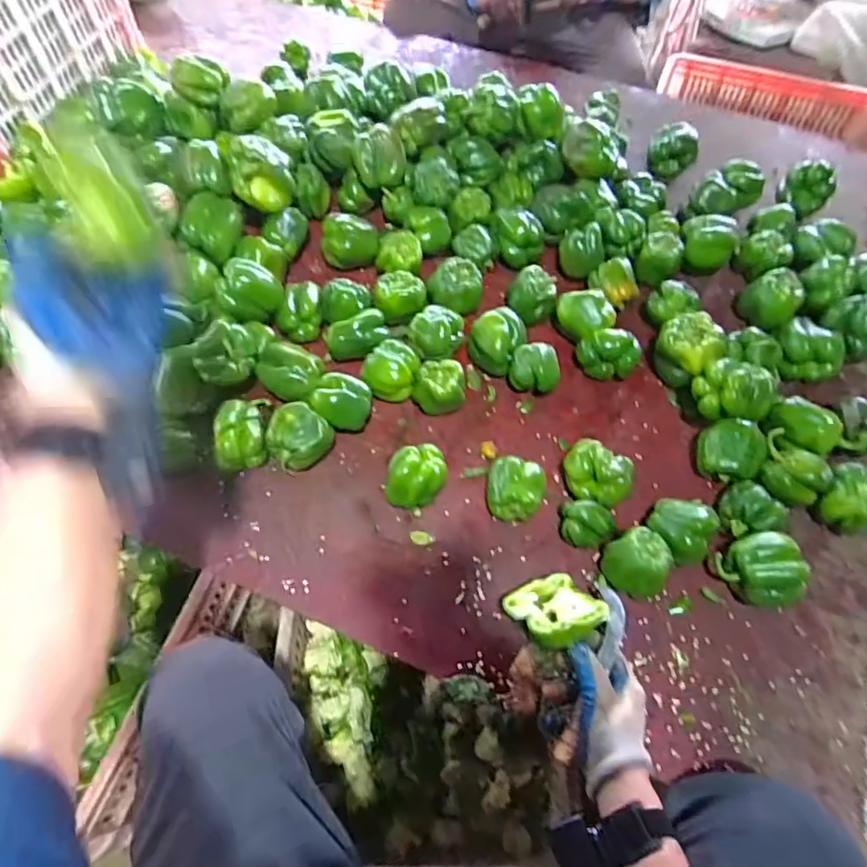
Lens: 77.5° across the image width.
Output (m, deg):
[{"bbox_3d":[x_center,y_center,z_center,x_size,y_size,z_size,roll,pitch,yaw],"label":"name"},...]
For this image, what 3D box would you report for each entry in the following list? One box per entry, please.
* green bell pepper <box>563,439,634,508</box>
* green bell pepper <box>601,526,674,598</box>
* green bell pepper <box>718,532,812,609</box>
[{"bbox_3d":[0.210,0.052,0.694,0.088,0.062,0.070,40,67,19],"label":"green bell pepper"},{"bbox_3d":[0.244,0.152,0.637,0.062,0.059,0.071,-29,66,-17],"label":"green bell pepper"},{"bbox_3d":[0.393,0.165,0.642,0.079,0.078,0.084,1,61,-2],"label":"green bell pepper"}]

